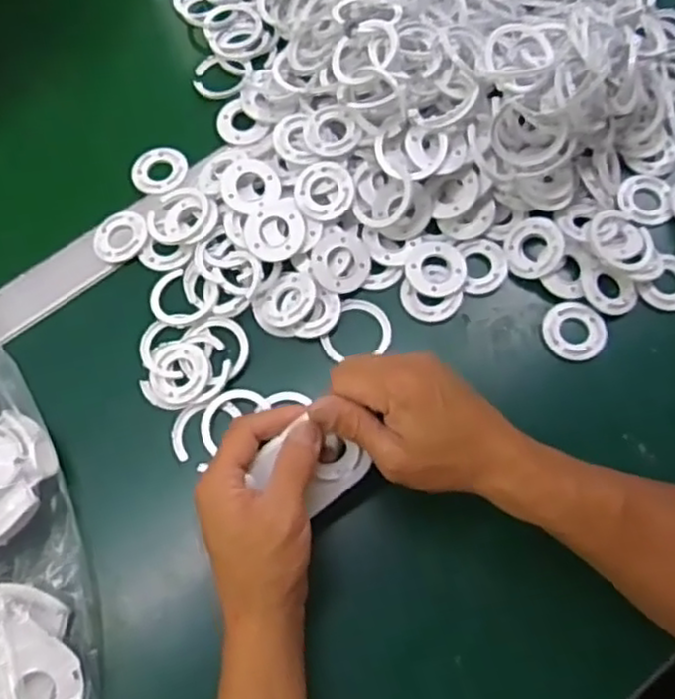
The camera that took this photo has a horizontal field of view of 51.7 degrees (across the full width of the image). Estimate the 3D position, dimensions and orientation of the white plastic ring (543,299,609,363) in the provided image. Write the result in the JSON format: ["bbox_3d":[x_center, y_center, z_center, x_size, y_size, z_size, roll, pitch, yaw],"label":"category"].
[{"bbox_3d":[0.170,-0.014,0.501,0.042,0.007,0.045,-1,69,1],"label":"white plastic ring"}]

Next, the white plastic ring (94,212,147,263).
[{"bbox_3d":[-0.167,-0.088,0.537,0.041,0.009,0.041,-1,69,1],"label":"white plastic ring"}]

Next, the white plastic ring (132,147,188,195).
[{"bbox_3d":[-0.144,-0.144,0.562,0.044,0.010,0.049,-8,69,-2],"label":"white plastic ring"}]

